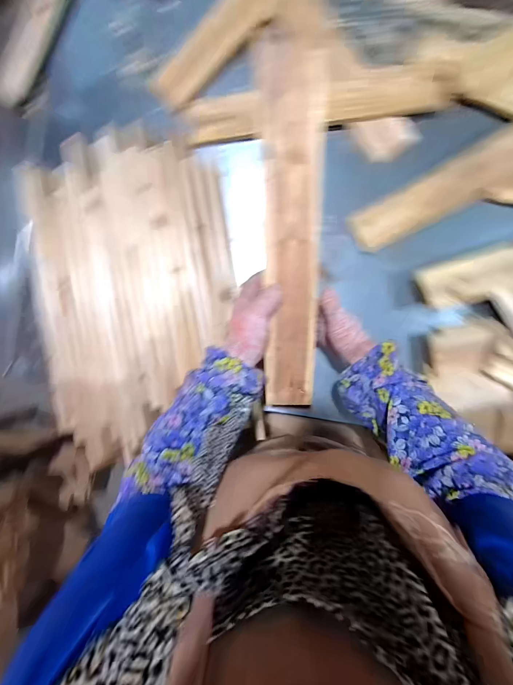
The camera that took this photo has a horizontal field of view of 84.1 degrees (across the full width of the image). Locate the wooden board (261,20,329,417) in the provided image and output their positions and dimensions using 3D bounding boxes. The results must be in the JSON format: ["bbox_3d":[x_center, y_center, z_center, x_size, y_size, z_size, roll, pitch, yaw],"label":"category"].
[{"bbox_3d":[0.051,-0.119,0.405,0.077,0.017,0.473,-2,110,0],"label":"wooden board"}]

